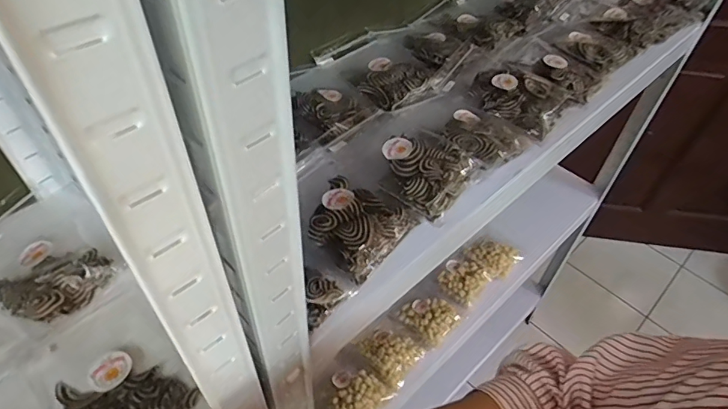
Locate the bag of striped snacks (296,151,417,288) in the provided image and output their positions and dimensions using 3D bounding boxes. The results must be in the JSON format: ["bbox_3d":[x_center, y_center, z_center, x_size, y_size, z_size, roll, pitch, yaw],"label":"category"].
[{"bbox_3d":[-0.013,0.006,0.441,0.093,0.034,0.126,-26,56,-23],"label":"bag of striped snacks"}]

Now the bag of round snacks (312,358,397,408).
[{"bbox_3d":[-0.022,0.290,0.736,0.116,0.052,0.103,32,55,22],"label":"bag of round snacks"}]

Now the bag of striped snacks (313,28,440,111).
[{"bbox_3d":[0.023,-0.178,0.603,0.109,0.026,0.150,-31,58,-26],"label":"bag of striped snacks"}]

